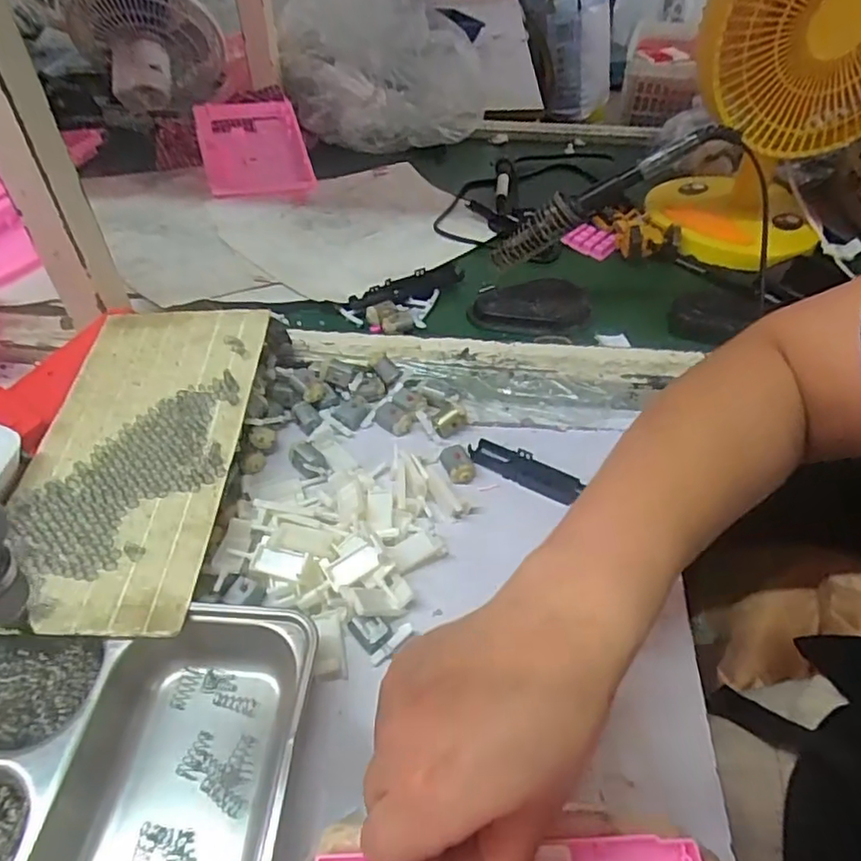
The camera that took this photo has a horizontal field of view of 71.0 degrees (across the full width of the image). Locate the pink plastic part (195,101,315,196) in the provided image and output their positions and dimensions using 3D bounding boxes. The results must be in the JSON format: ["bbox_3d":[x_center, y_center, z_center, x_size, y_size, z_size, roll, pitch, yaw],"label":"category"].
[{"bbox_3d":[-0.229,-0.367,0.782,0.129,0.023,0.151,-12,71,-20],"label":"pink plastic part"}]

